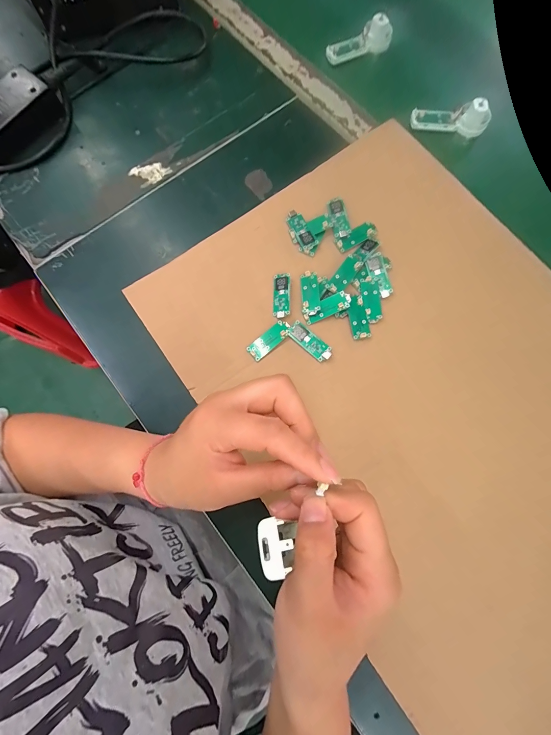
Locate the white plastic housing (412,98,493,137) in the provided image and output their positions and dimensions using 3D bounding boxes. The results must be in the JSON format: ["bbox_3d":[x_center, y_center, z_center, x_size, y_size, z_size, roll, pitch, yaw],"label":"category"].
[{"bbox_3d":[0.220,-0.314,0.382,0.093,0.029,0.024,6,77,2],"label":"white plastic housing"}]

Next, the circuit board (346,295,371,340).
[{"bbox_3d":[0.088,-0.054,0.327,0.019,0.004,0.046,-11,76,-2],"label":"circuit board"}]

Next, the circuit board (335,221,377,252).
[{"bbox_3d":[0.093,-0.150,0.350,0.049,0.004,0.019,-25,91,-1],"label":"circuit board"}]

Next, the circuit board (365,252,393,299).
[{"bbox_3d":[0.114,-0.101,0.335,0.018,0.005,0.051,-14,77,-2],"label":"circuit board"}]

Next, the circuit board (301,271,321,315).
[{"bbox_3d":[0.038,-0.081,0.332,0.018,0.005,0.050,-2,76,1],"label":"circuit board"}]

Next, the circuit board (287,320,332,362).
[{"bbox_3d":[0.036,-0.027,0.320,0.050,0.004,0.018,41,80,10],"label":"circuit board"}]

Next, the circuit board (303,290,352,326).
[{"bbox_3d":[0.055,-0.064,0.326,0.051,0.005,0.019,-24,88,7],"label":"circuit board"}]

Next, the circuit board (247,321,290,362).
[{"bbox_3d":[-0.006,-0.029,0.325,0.050,0.005,0.020,-39,79,-8],"label":"circuit board"}]

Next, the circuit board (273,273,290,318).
[{"bbox_3d":[0.007,-0.079,0.333,0.017,0.004,0.050,0,76,1],"label":"circuit board"}]

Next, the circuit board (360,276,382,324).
[{"bbox_3d":[0.104,-0.074,0.330,0.018,0.004,0.051,-6,76,0],"label":"circuit board"}]

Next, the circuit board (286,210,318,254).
[{"bbox_3d":[0.028,-0.156,0.350,0.022,0.005,0.052,-25,77,-5],"label":"circuit board"}]

